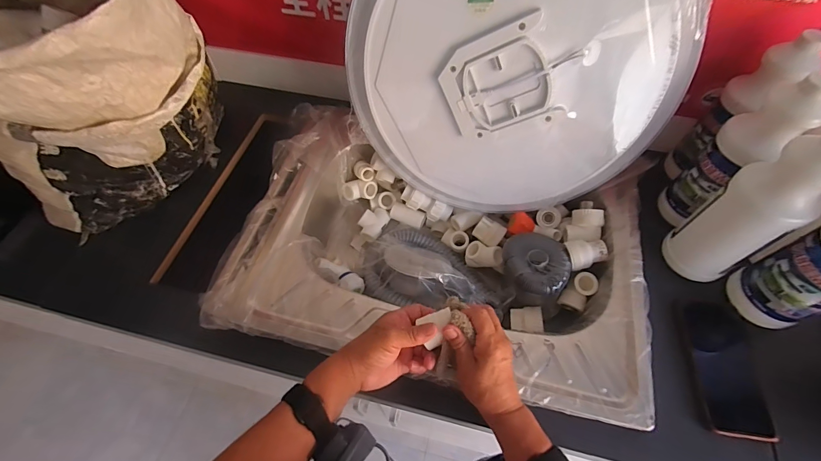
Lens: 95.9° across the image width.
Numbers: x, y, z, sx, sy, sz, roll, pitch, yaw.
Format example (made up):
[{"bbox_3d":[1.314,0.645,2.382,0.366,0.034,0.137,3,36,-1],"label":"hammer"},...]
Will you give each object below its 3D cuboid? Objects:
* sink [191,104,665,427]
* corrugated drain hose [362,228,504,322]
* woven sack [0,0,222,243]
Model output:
[{"bbox_3d":[0.041,0.035,0.607,0.589,0.149,0.407,11,58,7],"label":"sink"},{"bbox_3d":[0.037,0.054,0.626,0.234,0.077,0.165,7,58,5],"label":"corrugated drain hose"},{"bbox_3d":[-0.408,-0.160,0.471,0.305,0.321,0.245,-24,61,-14],"label":"woven sack"}]

